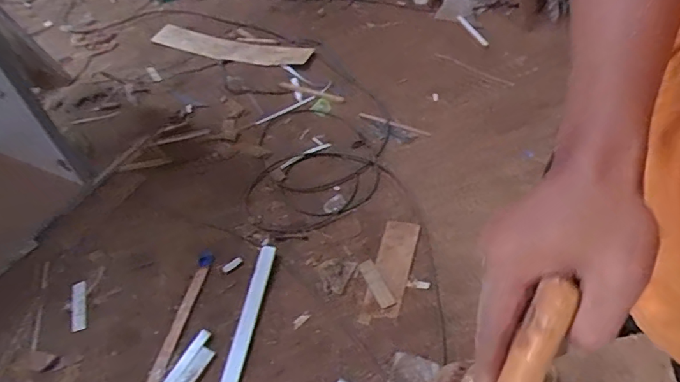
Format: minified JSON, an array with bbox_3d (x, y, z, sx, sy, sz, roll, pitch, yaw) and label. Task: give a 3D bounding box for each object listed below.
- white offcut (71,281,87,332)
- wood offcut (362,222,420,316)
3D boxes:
[{"bbox_3d":[-0.747,0.329,1.434,0.038,0.014,0.161,-16,48,-12],"label":"white offcut"},{"bbox_3d":[0.151,0.215,1.443,0.103,0.020,0.328,11,48,13],"label":"wood offcut"}]

